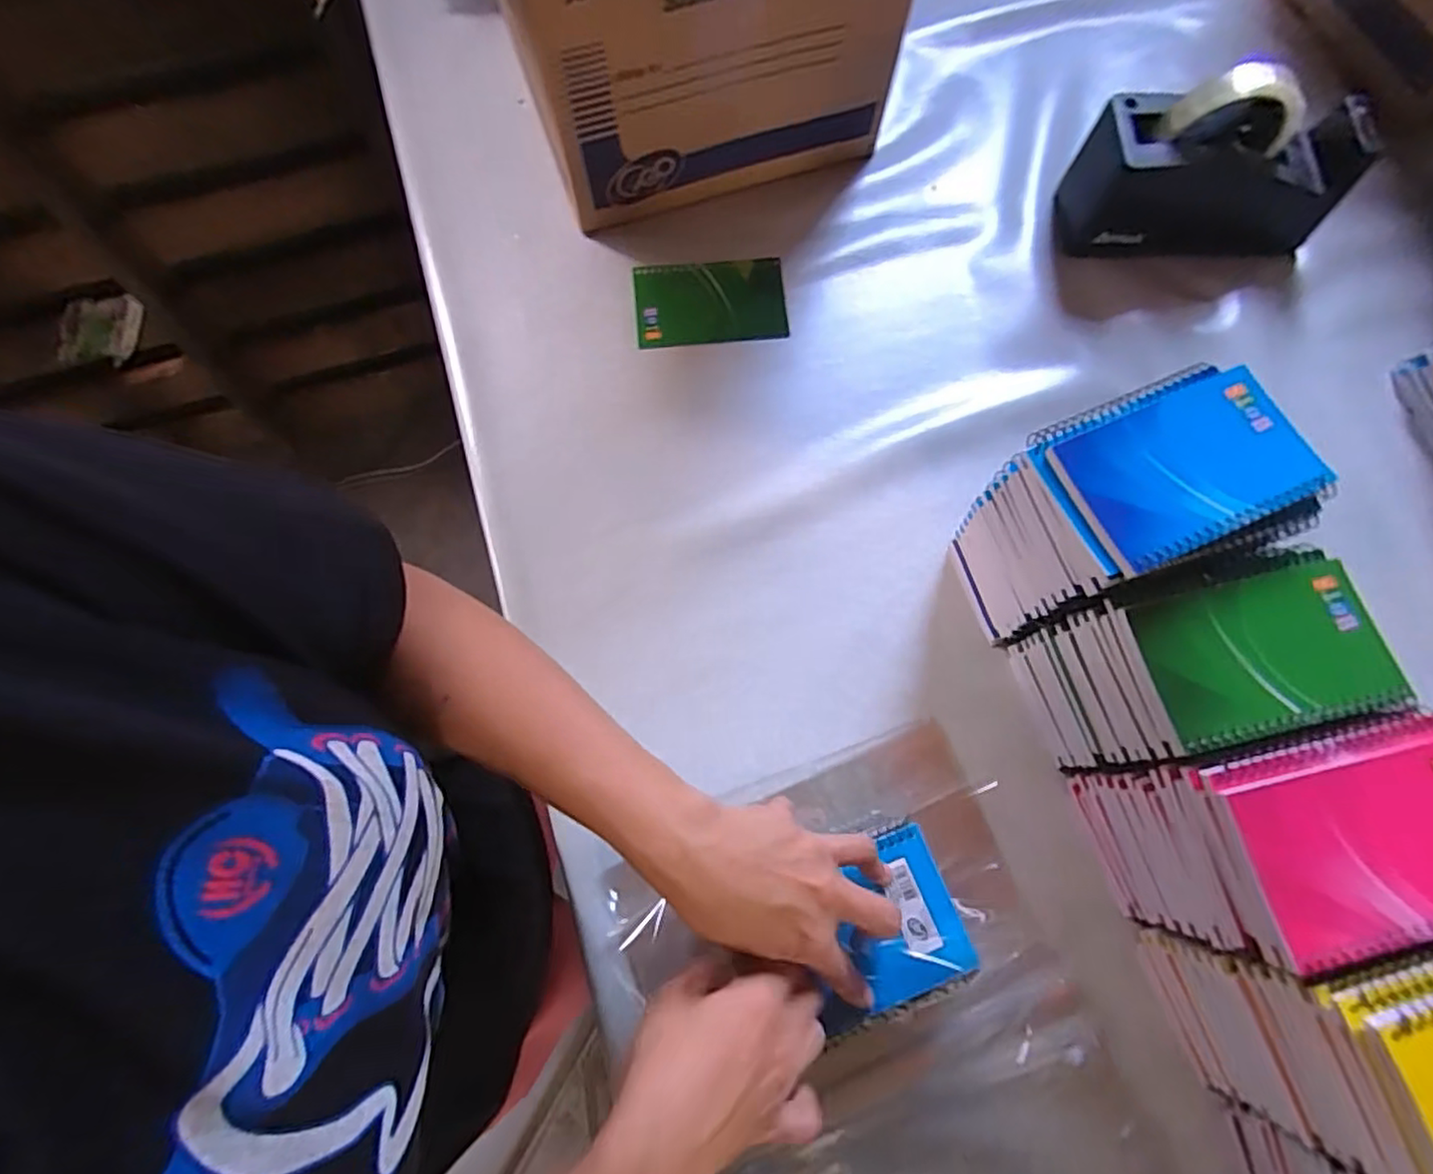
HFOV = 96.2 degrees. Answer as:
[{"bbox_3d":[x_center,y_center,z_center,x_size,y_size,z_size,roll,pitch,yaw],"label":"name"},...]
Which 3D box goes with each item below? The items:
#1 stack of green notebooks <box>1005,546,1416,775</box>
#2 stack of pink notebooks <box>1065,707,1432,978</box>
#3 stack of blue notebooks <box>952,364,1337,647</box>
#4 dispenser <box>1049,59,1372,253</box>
[{"bbox_3d":[0.289,0.049,0.408,0.142,0.130,0.098,-16,75,-3],"label":"stack of green notebooks"},{"bbox_3d":[0.315,0.139,0.375,0.135,0.139,0.100,-11,75,-2],"label":"stack of pink notebooks"},{"bbox_3d":[0.253,-0.045,0.423,0.148,0.152,0.104,-20,76,-4],"label":"stack of blue notebooks"},{"bbox_3d":[0.405,-0.338,0.517,0.207,0.119,0.073,1,75,2],"label":"dispenser"}]

